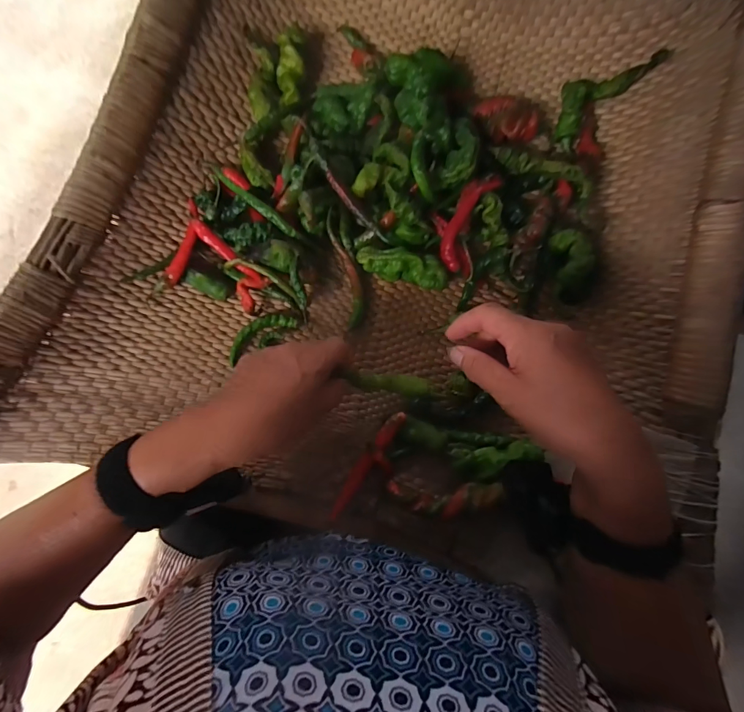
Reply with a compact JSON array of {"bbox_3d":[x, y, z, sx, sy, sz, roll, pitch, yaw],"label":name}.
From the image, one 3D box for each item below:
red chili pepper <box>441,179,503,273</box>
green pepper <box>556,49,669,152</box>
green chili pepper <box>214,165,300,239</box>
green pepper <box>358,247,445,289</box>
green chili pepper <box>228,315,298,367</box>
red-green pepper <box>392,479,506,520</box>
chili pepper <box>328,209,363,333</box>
[{"bbox_3d":[0.094,-0.136,0.385,0.030,0.014,0.097,24,95,7],"label":"red chili pepper"},{"bbox_3d":[0.243,-0.280,0.407,0.112,0.030,0.052,-32,77,12],"label":"green pepper"},{"bbox_3d":[-0.119,-0.153,0.388,0.103,0.025,0.013,34,80,8],"label":"green chili pepper"},{"bbox_3d":[0.030,-0.090,0.398,0.090,0.034,0.033,10,78,3],"label":"green pepper"},{"bbox_3d":[-0.116,-0.023,0.394,0.076,0.009,0.029,-34,79,-6],"label":"green chili pepper"},{"bbox_3d":[0.063,0.125,0.335,0.092,0.030,0.027,1,77,1],"label":"red-green pepper"},{"bbox_3d":[-0.029,-0.093,0.404,0.024,0.008,0.122,-17,93,-4],"label":"chili pepper"}]

